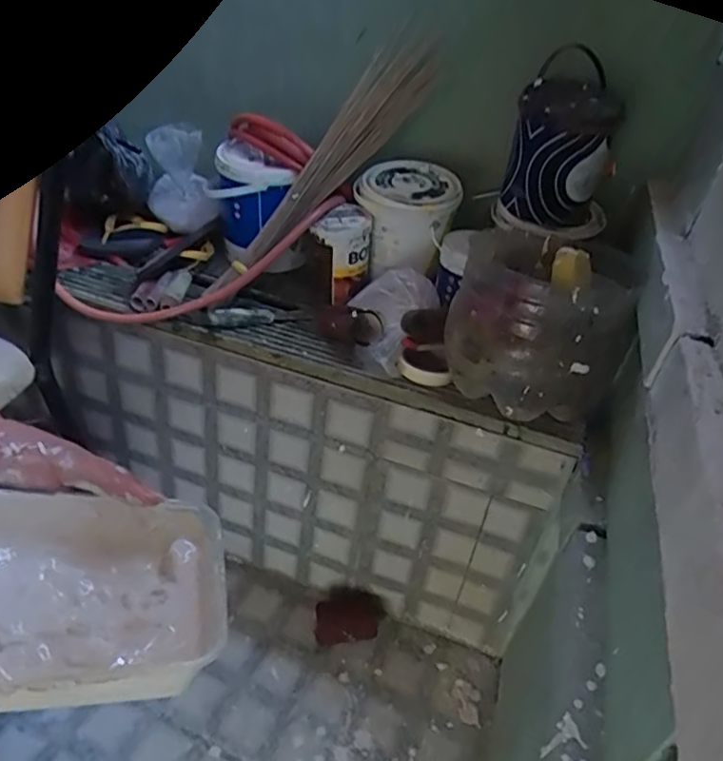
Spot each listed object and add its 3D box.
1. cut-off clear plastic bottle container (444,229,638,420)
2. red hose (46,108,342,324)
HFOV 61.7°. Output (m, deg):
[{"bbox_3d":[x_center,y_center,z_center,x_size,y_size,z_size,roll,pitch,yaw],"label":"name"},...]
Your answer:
[{"bbox_3d":[0.242,-0.080,0.847,0.241,0.176,0.214,25,38,21],"label":"cut-off clear plastic bottle container"},{"bbox_3d":[-0.266,-0.241,1.005,0.459,0.124,0.218,-46,54,-11],"label":"red hose"}]

